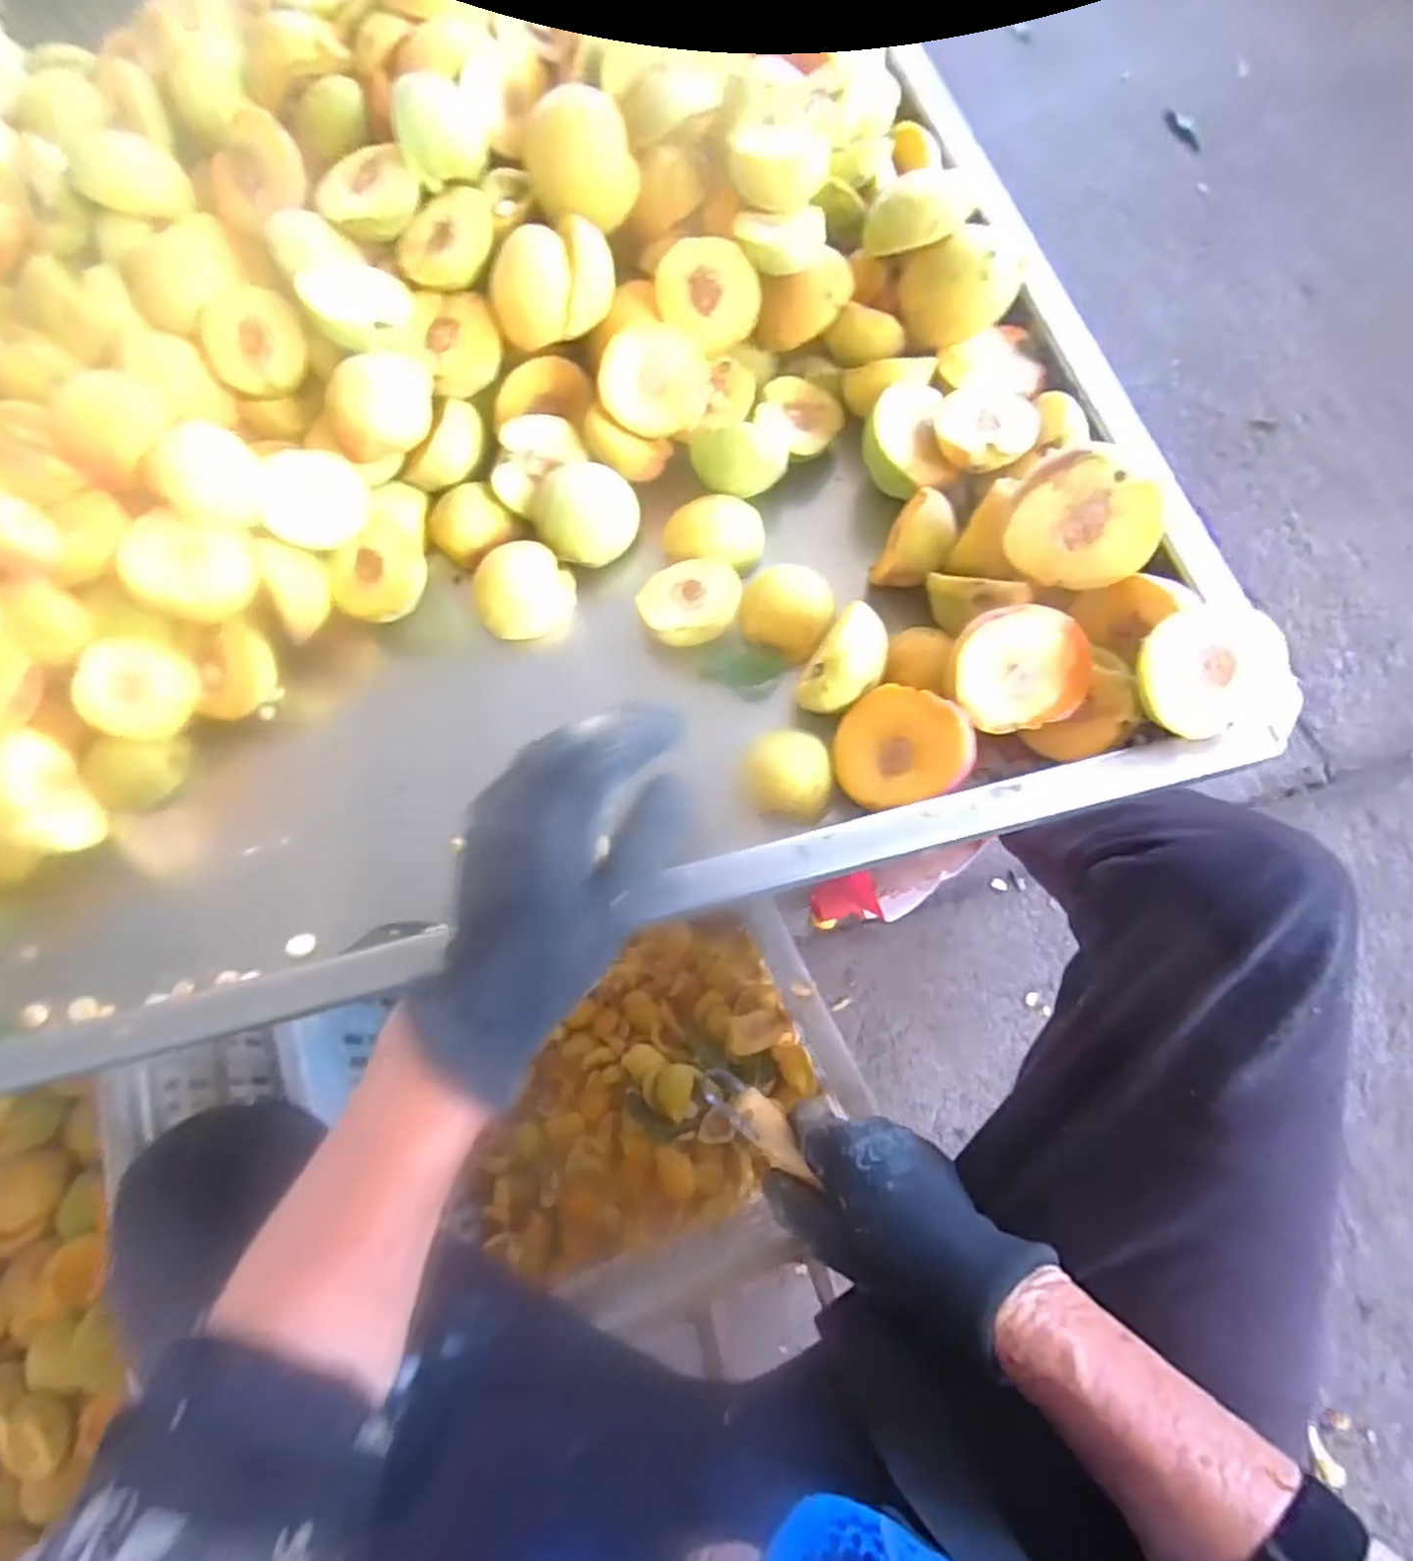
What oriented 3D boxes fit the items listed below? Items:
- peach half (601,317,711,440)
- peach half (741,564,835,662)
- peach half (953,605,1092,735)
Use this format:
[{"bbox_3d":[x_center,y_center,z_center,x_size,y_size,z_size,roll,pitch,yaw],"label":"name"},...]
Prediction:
[{"bbox_3d":[-0.033,-0.245,0.463,0.062,0.022,0.060,-2,109,-5],"label":"peach half"},{"bbox_3d":[0.047,-0.099,0.437,0.051,0.026,0.045,21,73,12],"label":"peach half"},{"bbox_3d":[0.156,-0.058,0.382,0.063,0.031,0.059,-7,108,3],"label":"peach half"}]

